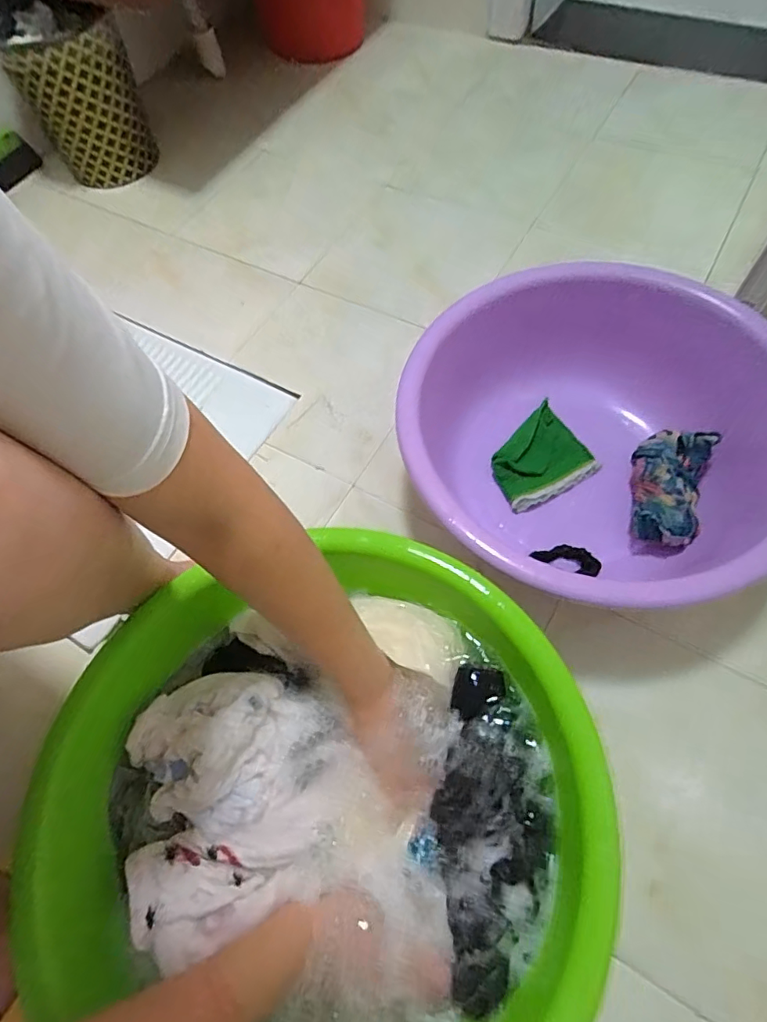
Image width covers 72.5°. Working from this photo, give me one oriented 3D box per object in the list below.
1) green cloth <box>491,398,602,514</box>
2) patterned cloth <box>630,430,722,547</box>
[{"bbox_3d":[0.200,-0.072,0.694,0.134,0.022,0.119,-30,65,-11],"label":"green cloth"},{"bbox_3d":[0.340,-0.034,0.625,0.078,0.055,0.150,15,65,11],"label":"patterned cloth"}]

